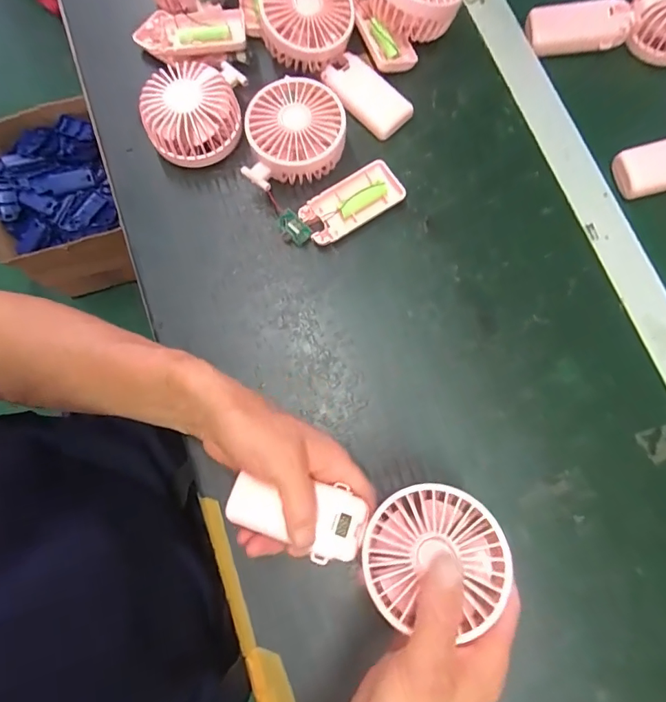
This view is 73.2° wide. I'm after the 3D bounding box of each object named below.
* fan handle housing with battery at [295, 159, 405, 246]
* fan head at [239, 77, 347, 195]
[{"bbox_3d":[0.017,-0.135,0.410,0.095,0.018,0.045,-31,79,-6],"label":"fan handle housing with battery"},{"bbox_3d":[-0.033,-0.193,0.405,0.085,0.049,0.090,1,77,1],"label":"fan head"}]

